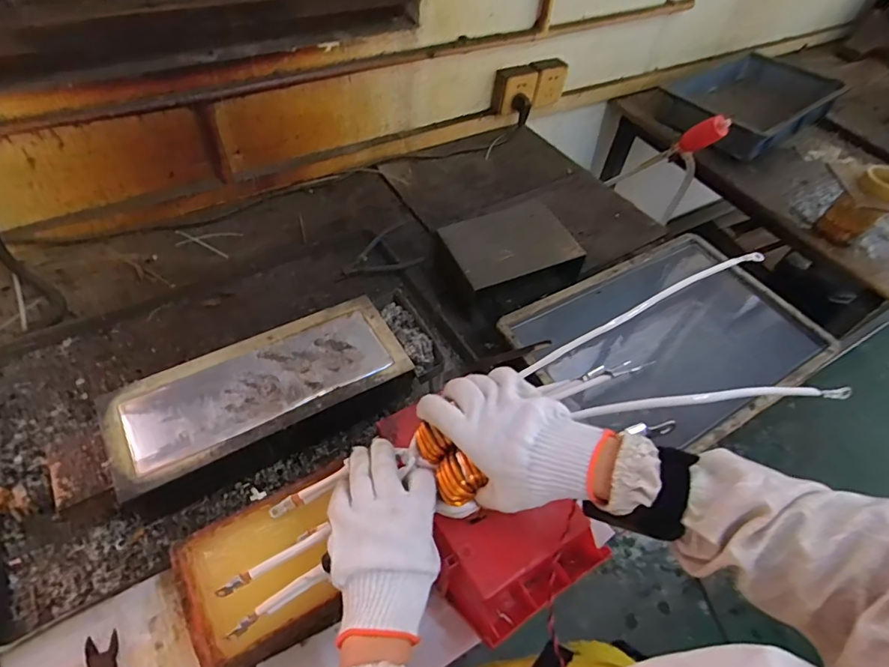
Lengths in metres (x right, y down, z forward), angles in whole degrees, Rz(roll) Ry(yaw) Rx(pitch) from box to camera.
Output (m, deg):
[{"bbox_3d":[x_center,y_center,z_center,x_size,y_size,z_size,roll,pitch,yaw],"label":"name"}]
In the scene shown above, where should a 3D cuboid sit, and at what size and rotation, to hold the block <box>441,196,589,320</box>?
[{"bbox_3d":[0.105,-0.129,0.826,0.203,0.089,0.144,-18,56,-18],"label":"block"}]

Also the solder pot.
[{"bbox_3d":[-0.216,0.089,0.615,0.342,0.093,0.164,-25,58,-22],"label":"solder pot"}]

